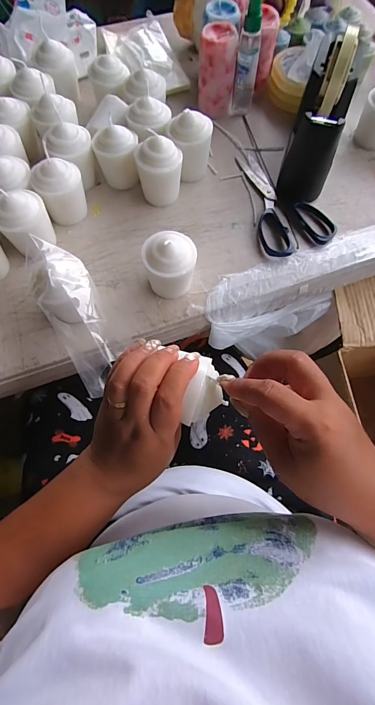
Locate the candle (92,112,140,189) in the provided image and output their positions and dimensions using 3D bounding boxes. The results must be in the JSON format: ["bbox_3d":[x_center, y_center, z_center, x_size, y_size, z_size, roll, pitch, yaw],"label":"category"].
[{"bbox_3d":[-0.088,-0.247,0.429,0.053,0.067,0.051,-11,71,-5],"label":"candle"}]

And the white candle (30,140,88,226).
[{"bbox_3d":[-0.153,-0.194,0.405,0.056,0.070,0.053,-21,72,-8],"label":"white candle"}]

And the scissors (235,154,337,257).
[{"bbox_3d":[0.115,-0.206,0.439,0.094,0.010,0.177,-21,72,-8],"label":"scissors"}]

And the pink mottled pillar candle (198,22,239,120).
[{"bbox_3d":[0.042,-0.401,0.475,0.051,0.091,0.048,3,70,0],"label":"pink mottled pillar candle"}]

